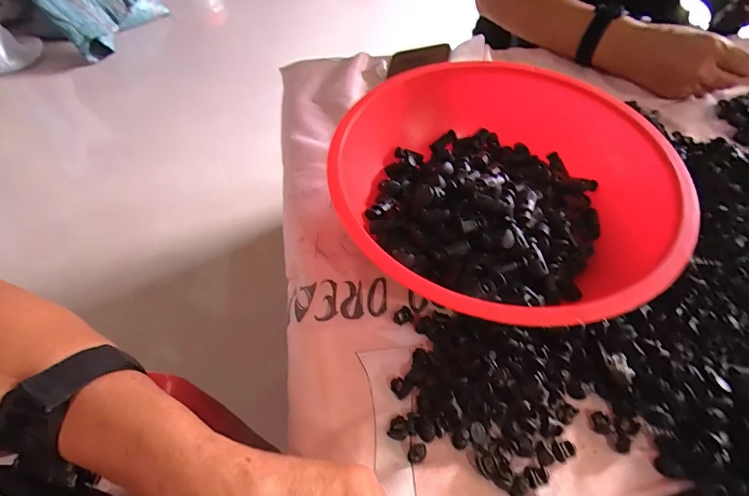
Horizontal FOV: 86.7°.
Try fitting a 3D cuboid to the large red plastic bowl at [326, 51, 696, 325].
[{"bbox_3d":[0.099,-0.042,0.315,0.260,0.080,0.240,-19,58,-15],"label":"large red plastic bowl"}]

